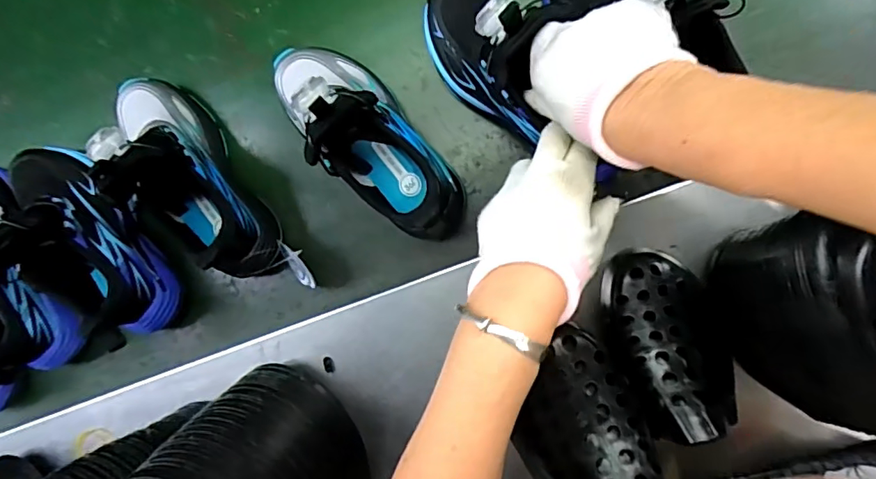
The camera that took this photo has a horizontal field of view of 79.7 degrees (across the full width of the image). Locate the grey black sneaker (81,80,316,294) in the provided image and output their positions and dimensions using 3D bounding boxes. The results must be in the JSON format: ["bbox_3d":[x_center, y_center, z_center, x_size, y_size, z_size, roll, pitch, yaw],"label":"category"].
[{"bbox_3d":[-0.219,-0.046,0.445,0.081,0.122,0.229,-38,88,7],"label":"grey black sneaker"}]

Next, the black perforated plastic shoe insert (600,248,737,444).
[{"bbox_3d":[0.157,0.070,0.352,0.074,0.054,0.126,-21,90,8],"label":"black perforated plastic shoe insert"}]

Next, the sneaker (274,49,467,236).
[{"bbox_3d":[-0.059,-0.084,0.437,0.072,0.084,0.204,-39,88,7],"label":"sneaker"}]

